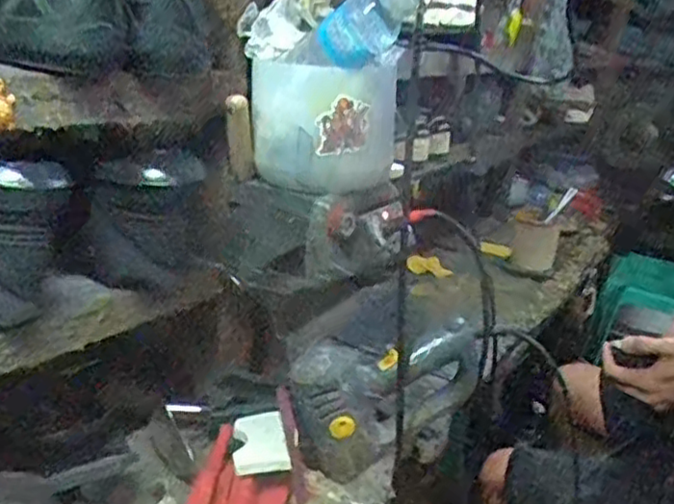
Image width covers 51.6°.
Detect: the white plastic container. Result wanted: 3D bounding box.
[{"bbox_3d":[-0.008,-0.136,0.697,0.110,0.132,0.107,23,24,37],"label":"white plastic container"}]

